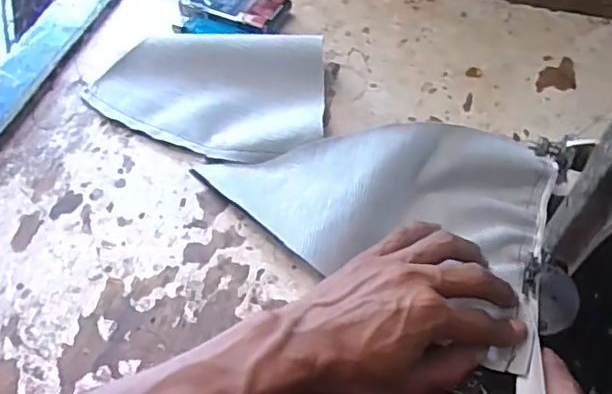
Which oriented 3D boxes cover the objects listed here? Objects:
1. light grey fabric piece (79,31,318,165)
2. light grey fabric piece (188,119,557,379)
[{"bbox_3d":[-0.085,-0.089,0.527,0.199,0.030,0.124,1,53,-1],"label":"light grey fabric piece"},{"bbox_3d":[0.051,0.006,0.454,0.251,0.034,0.168,16,54,9],"label":"light grey fabric piece"}]

